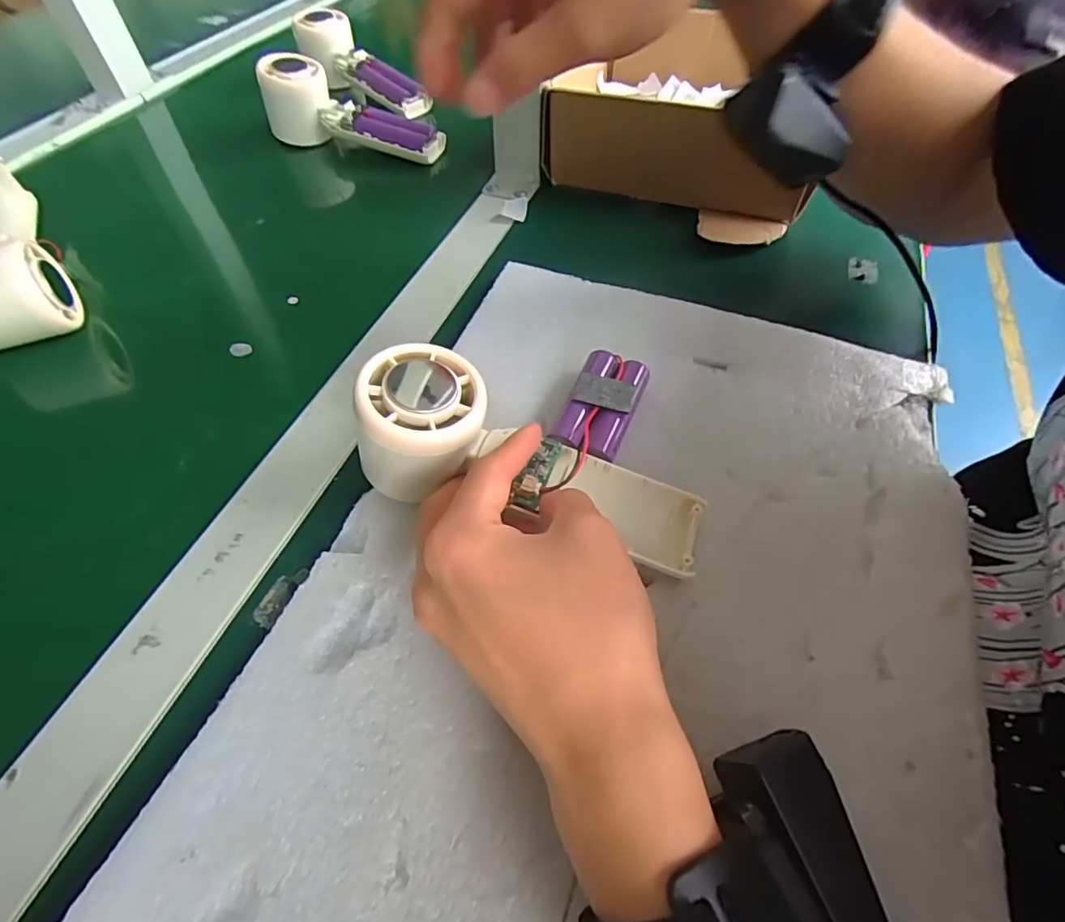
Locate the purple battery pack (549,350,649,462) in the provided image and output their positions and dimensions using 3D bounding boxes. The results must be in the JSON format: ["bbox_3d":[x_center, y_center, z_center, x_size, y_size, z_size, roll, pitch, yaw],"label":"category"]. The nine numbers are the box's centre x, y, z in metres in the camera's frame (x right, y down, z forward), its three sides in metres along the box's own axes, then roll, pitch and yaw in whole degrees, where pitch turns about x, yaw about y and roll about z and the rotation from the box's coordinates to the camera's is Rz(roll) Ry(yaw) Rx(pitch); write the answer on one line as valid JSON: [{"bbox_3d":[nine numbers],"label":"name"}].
[{"bbox_3d":[0.035,-0.028,0.285,0.037,0.021,0.068,20,57,14],"label":"purple battery pack"}]

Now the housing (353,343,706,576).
[{"bbox_3d":[-0.001,0.002,0.244,0.159,0.033,0.068,21,54,-13],"label":"housing"}]

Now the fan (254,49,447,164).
[{"bbox_3d":[-0.157,-0.308,0.469,0.165,0.055,0.044,19,57,14],"label":"fan"}]

